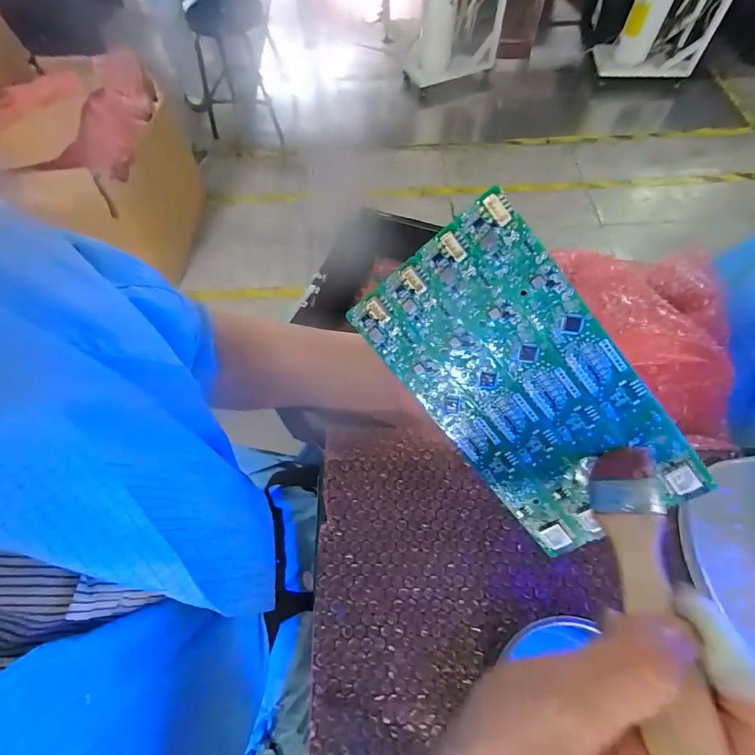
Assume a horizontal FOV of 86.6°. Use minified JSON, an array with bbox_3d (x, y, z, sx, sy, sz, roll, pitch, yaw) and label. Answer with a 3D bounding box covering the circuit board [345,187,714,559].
[{"bbox_3d":[0.085,0.012,0.227,0.103,0.005,0.200,-37,100,23],"label":"circuit board"}]

